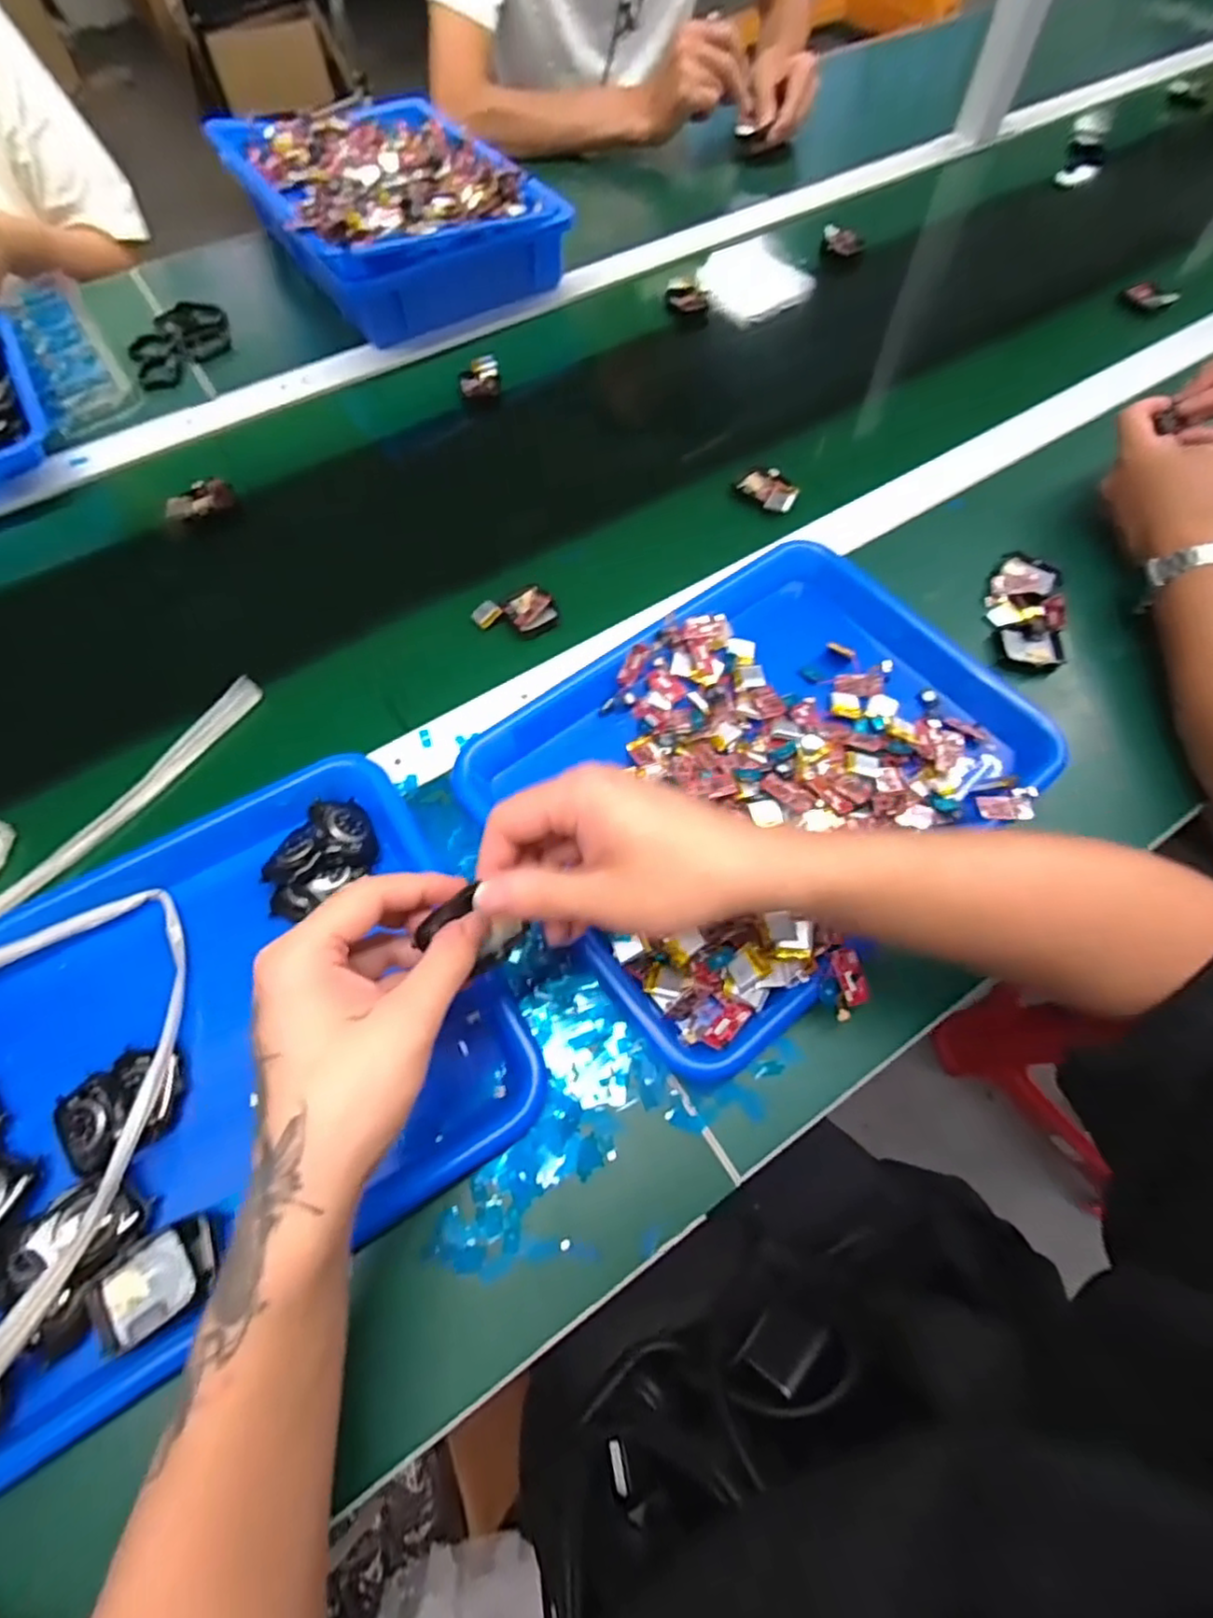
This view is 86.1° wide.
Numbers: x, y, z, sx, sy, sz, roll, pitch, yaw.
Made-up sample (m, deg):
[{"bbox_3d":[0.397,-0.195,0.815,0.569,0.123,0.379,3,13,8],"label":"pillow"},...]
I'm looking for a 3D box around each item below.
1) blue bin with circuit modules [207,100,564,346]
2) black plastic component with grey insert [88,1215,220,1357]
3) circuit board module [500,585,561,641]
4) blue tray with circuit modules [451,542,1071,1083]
[{"bbox_3d":[-0.222,-0.628,0.672,0.241,0.083,0.308,-33,70,-14],"label":"blue bin with circuit modules"},{"bbox_3d":[-0.211,0.222,0.307,0.053,0.013,0.039,-31,69,-13],"label":"black plastic component with grey insert"},{"bbox_3d":[-0.057,-0.151,0.495,0.035,0.013,0.040,-30,69,-13],"label":"circuit board module"},{"bbox_3d":[0.100,-0.024,0.415,0.318,0.041,0.251,-35,70,-15],"label":"blue tray with circuit modules"}]

